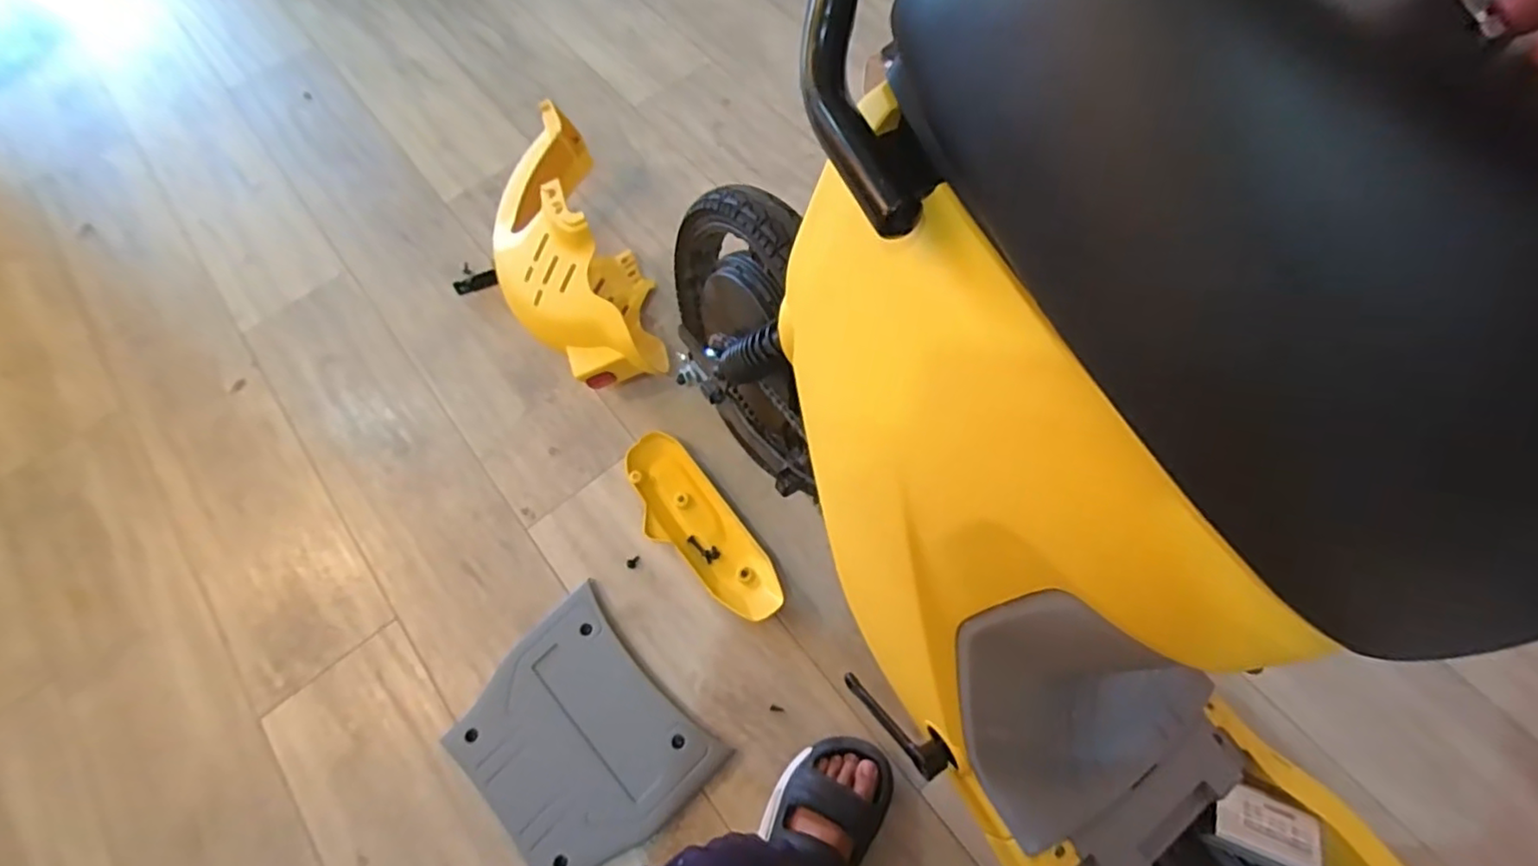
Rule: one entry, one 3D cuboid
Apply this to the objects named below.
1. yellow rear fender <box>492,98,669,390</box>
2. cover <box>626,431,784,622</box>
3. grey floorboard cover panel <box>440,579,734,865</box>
[{"bbox_3d":[-0.312,-0.270,0.988,0.212,0.191,0.449,-26,69,-8],"label":"yellow rear fender"},{"bbox_3d":[-0.098,0.129,0.882,0.103,0.045,0.301,-35,71,-12],"label":"cover"},{"bbox_3d":[-0.235,0.378,0.791,0.242,0.030,0.281,-43,72,-14],"label":"grey floorboard cover panel"}]

